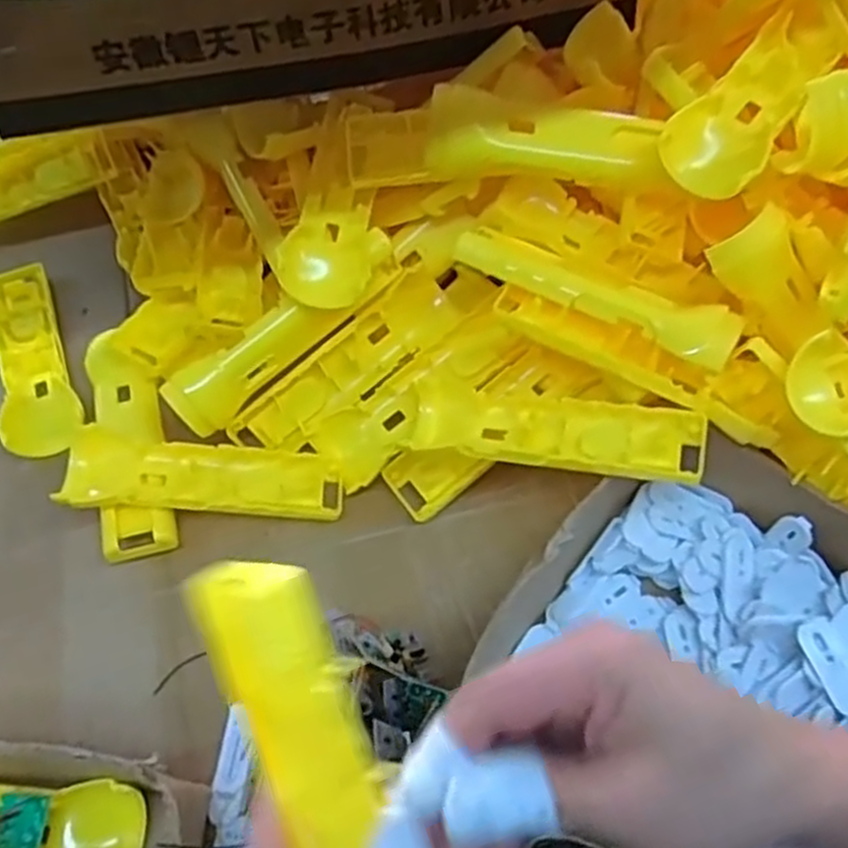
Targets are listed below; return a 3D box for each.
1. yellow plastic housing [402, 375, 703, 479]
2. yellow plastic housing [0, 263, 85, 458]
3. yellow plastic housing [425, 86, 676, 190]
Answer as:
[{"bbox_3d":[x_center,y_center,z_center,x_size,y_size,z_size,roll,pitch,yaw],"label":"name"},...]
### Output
[{"bbox_3d":[0.068,0.003,0.434,0.167,0.023,0.049,8,58,24],"label":"yellow plastic housing"},{"bbox_3d":[-0.275,-0.048,0.537,0.047,0.017,0.170,-22,61,-11],"label":"yellow plastic housing"},{"bbox_3d":[0.070,-0.160,0.431,0.131,0.043,0.034,3,59,3],"label":"yellow plastic housing"}]

